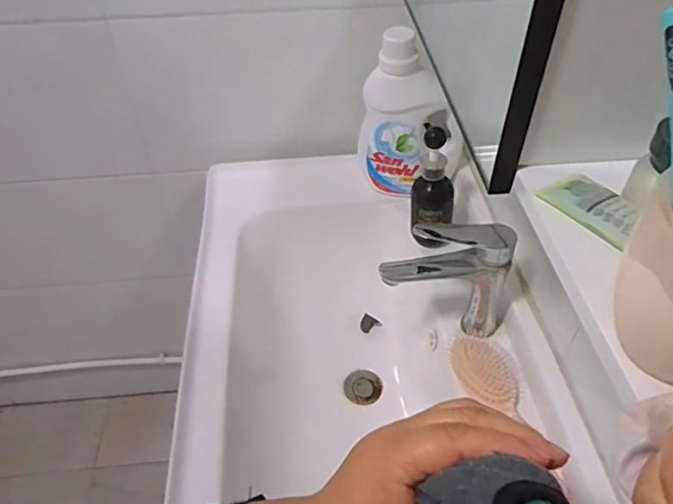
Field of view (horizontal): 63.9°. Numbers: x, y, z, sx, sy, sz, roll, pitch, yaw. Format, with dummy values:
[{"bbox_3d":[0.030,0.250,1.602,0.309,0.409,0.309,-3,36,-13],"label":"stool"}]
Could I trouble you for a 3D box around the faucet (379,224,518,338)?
[{"bbox_3d":[0.144,0.034,0.704,0.162,0.168,0.045,6,46,7],"label":"faucet"}]

